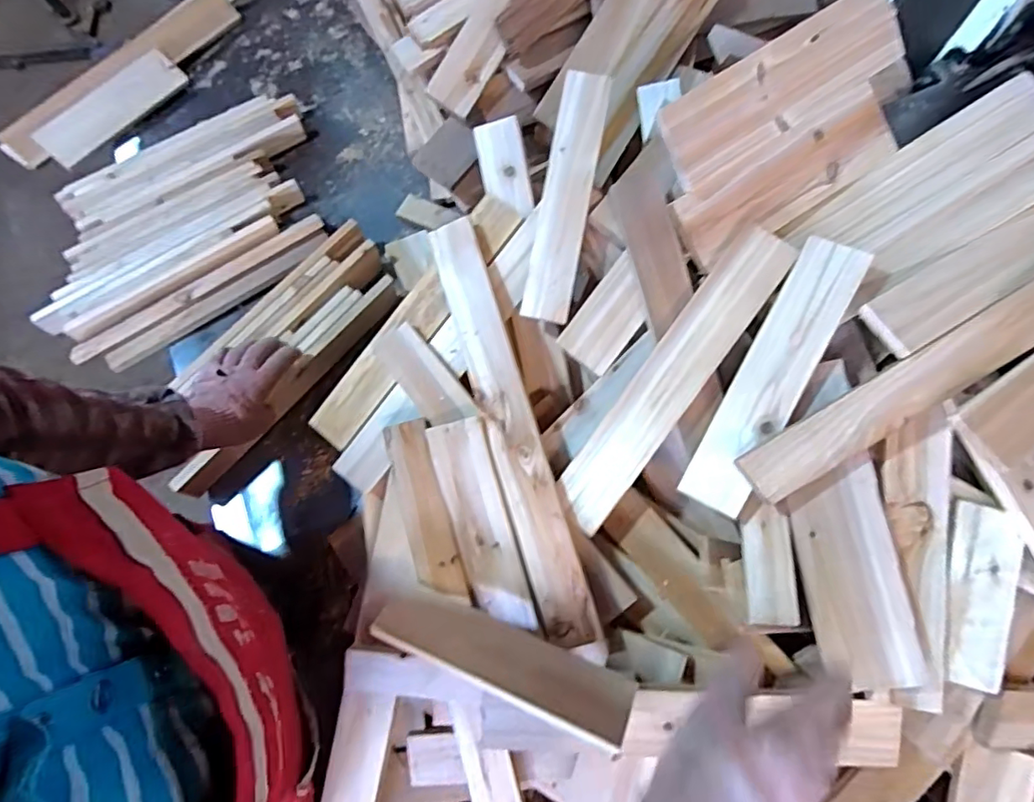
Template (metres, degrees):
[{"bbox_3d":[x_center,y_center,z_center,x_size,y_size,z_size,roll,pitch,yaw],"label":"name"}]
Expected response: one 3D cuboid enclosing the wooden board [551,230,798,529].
[{"bbox_3d":[0.153,-0.023,0.554,0.062,0.016,0.328,36,91,12],"label":"wooden board"}]

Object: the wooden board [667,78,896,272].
[{"bbox_3d":[0.270,-0.224,0.563,0.237,0.012,0.078,-33,104,-3],"label":"wooden board"}]

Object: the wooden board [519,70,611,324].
[{"bbox_3d":[0.051,-0.210,0.584,0.049,0.012,0.252,11,92,4],"label":"wooden board"}]

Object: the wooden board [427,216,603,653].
[{"bbox_3d":[-0.008,0.023,0.561,0.052,0.018,0.432,-19,80,9],"label":"wooden board"}]

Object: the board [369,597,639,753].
[{"bbox_3d":[-0.015,0.235,0.512,0.241,0.013,0.064,18,46,17],"label":"board"}]

